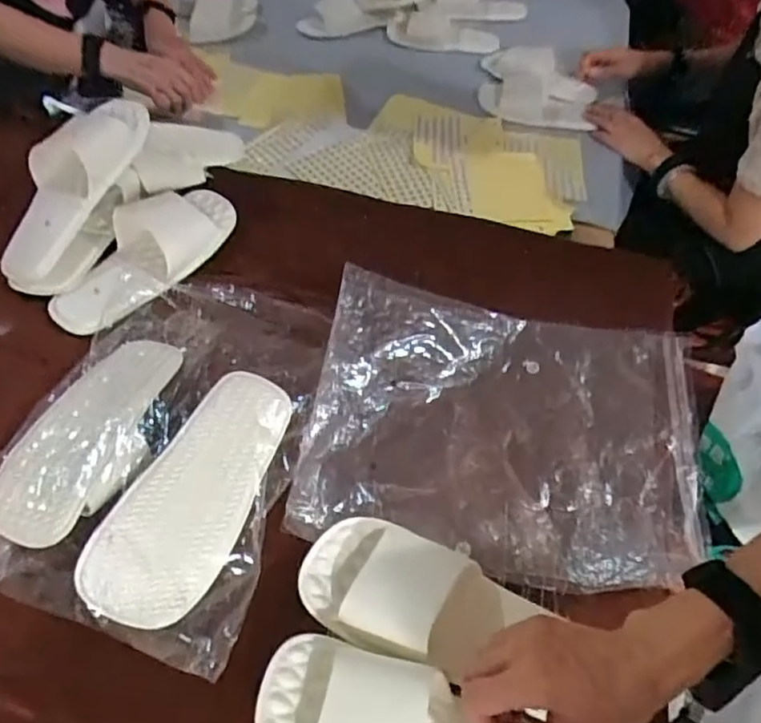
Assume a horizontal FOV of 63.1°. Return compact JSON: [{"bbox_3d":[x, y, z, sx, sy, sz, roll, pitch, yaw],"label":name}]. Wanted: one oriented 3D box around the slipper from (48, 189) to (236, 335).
[{"bbox_3d":[-0.267,-0.130,0.730,0.129,0.050,0.255,26,57,14],"label":"slipper"}]

